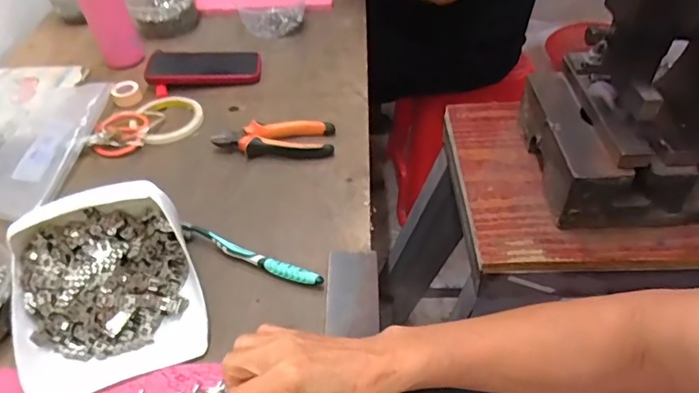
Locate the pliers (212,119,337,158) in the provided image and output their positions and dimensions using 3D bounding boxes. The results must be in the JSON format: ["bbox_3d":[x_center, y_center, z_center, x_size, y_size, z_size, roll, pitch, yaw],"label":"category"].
[{"bbox_3d":[-0.095,-0.071,0.649,0.148,0.024,0.052,-5,44,-1],"label":"pliers"}]

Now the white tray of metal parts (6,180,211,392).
[{"bbox_3d":[-0.224,0.071,0.461,0.157,0.075,0.171,-18,46,-14],"label":"white tray of metal parts"}]

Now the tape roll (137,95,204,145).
[{"bbox_3d":[-0.249,-0.113,0.718,0.083,0.015,0.098,-21,46,-16],"label":"tape roll"}]

